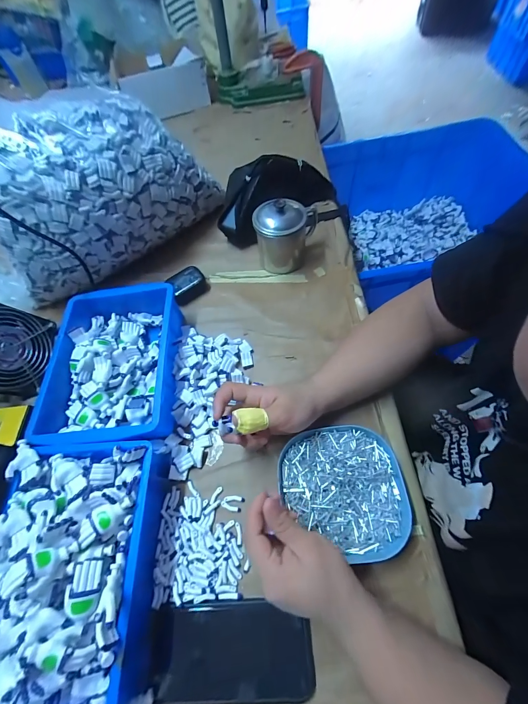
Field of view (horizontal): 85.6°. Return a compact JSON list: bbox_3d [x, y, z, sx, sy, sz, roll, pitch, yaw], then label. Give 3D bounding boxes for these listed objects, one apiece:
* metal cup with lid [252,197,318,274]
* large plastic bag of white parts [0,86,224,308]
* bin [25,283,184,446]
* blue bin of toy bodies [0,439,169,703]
[{"bbox_3d":[0.037,-0.215,0.513,0.105,0.114,0.098,-2,60,3],"label":"metal cup with lid"},{"bbox_3d":[-0.286,-0.289,0.506,0.385,0.241,0.199,-39,65,-15],"label":"large plastic bag of white parts"},{"bbox_3d":[-0.232,0.015,0.436,0.190,0.055,0.252,-5,59,1],"label":"bin"},{"bbox_3d":[-0.204,0.219,0.293,0.174,0.082,0.244,-2,59,2],"label":"blue bin of toy bodies"}]

